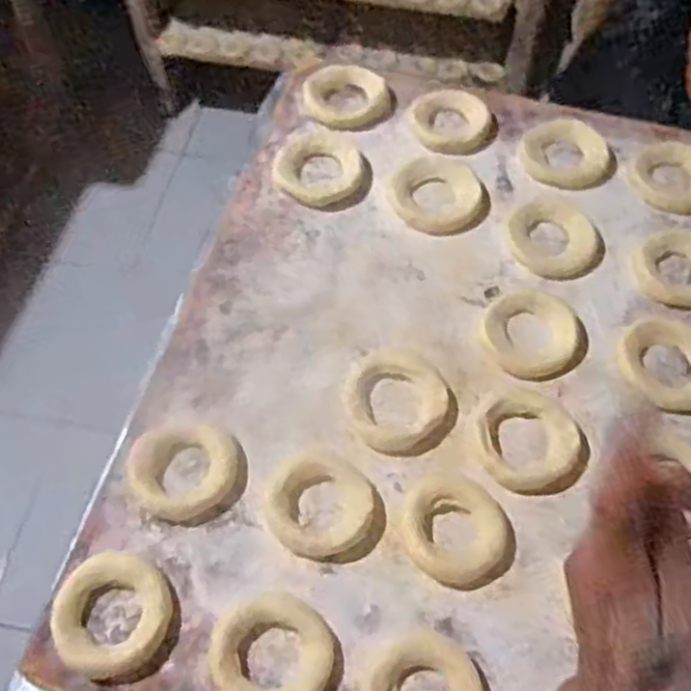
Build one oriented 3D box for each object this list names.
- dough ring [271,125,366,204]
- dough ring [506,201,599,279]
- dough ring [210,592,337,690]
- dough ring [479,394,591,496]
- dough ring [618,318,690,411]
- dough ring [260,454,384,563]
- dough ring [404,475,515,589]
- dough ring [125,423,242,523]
[{"bbox_3d":[-0.025,-0.163,0.661,0.078,0.018,0.086,-10,60,-6],"label":"dough ring"},{"bbox_3d":[0.176,-0.091,0.624,0.077,0.015,0.069,22,62,13],"label":"dough ring"},{"bbox_3d":[-0.044,0.191,0.452,0.074,0.017,0.069,0,59,0],"label":"dough ring"},{"bbox_3d":[0.134,0.071,0.530,0.079,0.013,0.074,0,59,0],"label":"dough ring"},{"bbox_3d":[0.249,0.017,0.565,0.068,0.025,0.079,-36,66,-19],"label":"dough ring"},{"bbox_3d":[-0.015,0.111,0.505,0.072,0.020,0.080,-27,63,-15],"label":"dough ring"},{"bbox_3d":[0.077,0.122,0.495,0.070,0.016,0.073,-40,67,-21],"label":"dough ring"},{"bbox_3d":[-0.114,0.087,0.522,0.073,0.017,0.073,0,59,0],"label":"dough ring"}]

